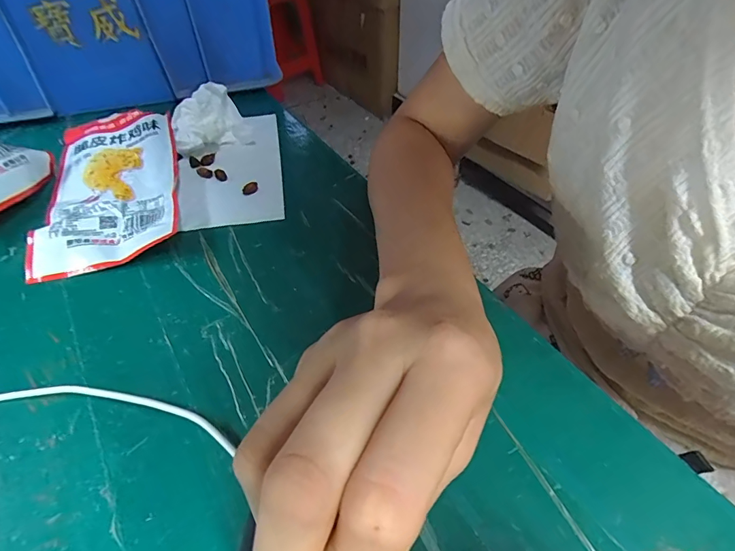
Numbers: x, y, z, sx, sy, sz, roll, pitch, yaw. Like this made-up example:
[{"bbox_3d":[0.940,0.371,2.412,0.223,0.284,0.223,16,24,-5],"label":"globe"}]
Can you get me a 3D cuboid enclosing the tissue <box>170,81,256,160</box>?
[{"bbox_3d":[-0.146,-0.141,0.382,0.066,0.045,0.047,-23,51,-20],"label":"tissue"}]

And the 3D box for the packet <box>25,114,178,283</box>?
[{"bbox_3d":[-0.209,-0.079,0.339,0.102,0.026,0.191,-15,49,-13],"label":"packet"}]

